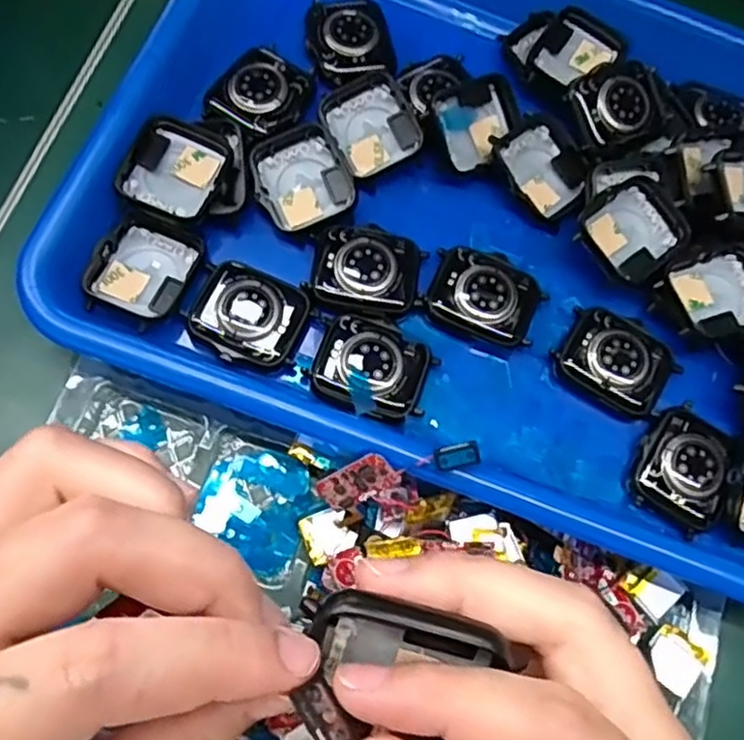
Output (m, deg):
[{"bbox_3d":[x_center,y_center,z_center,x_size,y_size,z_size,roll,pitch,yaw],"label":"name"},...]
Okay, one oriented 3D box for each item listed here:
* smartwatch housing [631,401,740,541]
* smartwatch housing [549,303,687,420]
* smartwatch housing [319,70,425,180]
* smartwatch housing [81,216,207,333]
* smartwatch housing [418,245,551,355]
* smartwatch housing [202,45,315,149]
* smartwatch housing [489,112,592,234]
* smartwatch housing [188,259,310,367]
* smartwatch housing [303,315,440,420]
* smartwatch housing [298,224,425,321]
[{"bbox_3d":[0.122,0.036,0.265,0.035,0.009,0.046,26,70,3],"label":"smartwatch housing"},{"bbox_3d":[0.099,-0.004,0.274,0.044,0.010,0.038,28,70,3],"label":"smartwatch housing"},{"bbox_3d":[0.000,-0.105,0.294,0.037,0.012,0.042,-30,77,-15],"label":"smartwatch housing"},{"bbox_3d":[-0.088,-0.038,0.266,0.035,0.012,0.042,25,70,2],"label":"smartwatch housing"},{"bbox_3d":[0.046,-0.030,0.278,0.045,0.012,0.034,23,70,2],"label":"smartwatch housing"},{"bbox_3d":[-0.048,-0.119,0.291,0.037,0.010,0.045,40,71,7],"label":"smartwatch housing"},{"bbox_3d":[0.074,-0.088,0.296,0.036,0.012,0.043,-38,79,-17],"label":"smartwatch housing"},{"bbox_3d":[-0.048,-0.022,0.263,0.041,0.011,0.035,22,70,1],"label":"smartwatch housing"},{"bbox_3d":[0.000,0.000,0.265,0.043,0.016,0.036,29,70,4],"label":"smartwatch housing"},{"bbox_3d":[-0.002,-0.040,0.276,0.043,0.012,0.036,15,70,-1],"label":"smartwatch housing"}]

